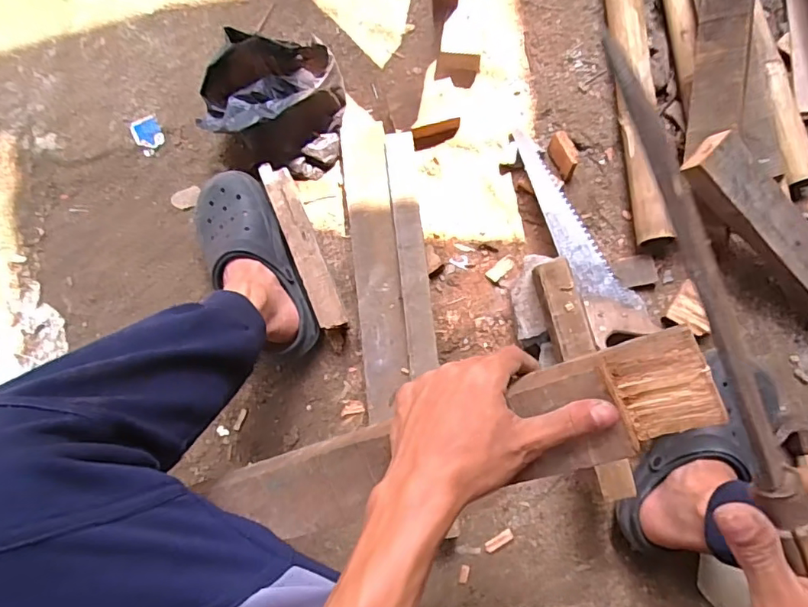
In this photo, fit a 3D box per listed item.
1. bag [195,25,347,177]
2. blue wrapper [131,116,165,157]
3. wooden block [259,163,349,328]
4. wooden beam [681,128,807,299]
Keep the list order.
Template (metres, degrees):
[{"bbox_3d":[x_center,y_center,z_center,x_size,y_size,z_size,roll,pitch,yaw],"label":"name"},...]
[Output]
[{"bbox_3d":[-0.180,-0.279,0.750,0.184,0.100,0.157,13,82,6],"label":"bag"},{"bbox_3d":[-0.388,-0.256,0.807,0.040,0.006,0.056,-31,80,-1],"label":"blue wrapper"},{"bbox_3d":[-0.135,-0.078,0.741,0.038,0.065,0.239,-23,80,0],"label":"wooden block"},{"bbox_3d":[0.468,-0.087,0.660,0.297,0.034,0.079,42,86,-6],"label":"wooden beam"}]

